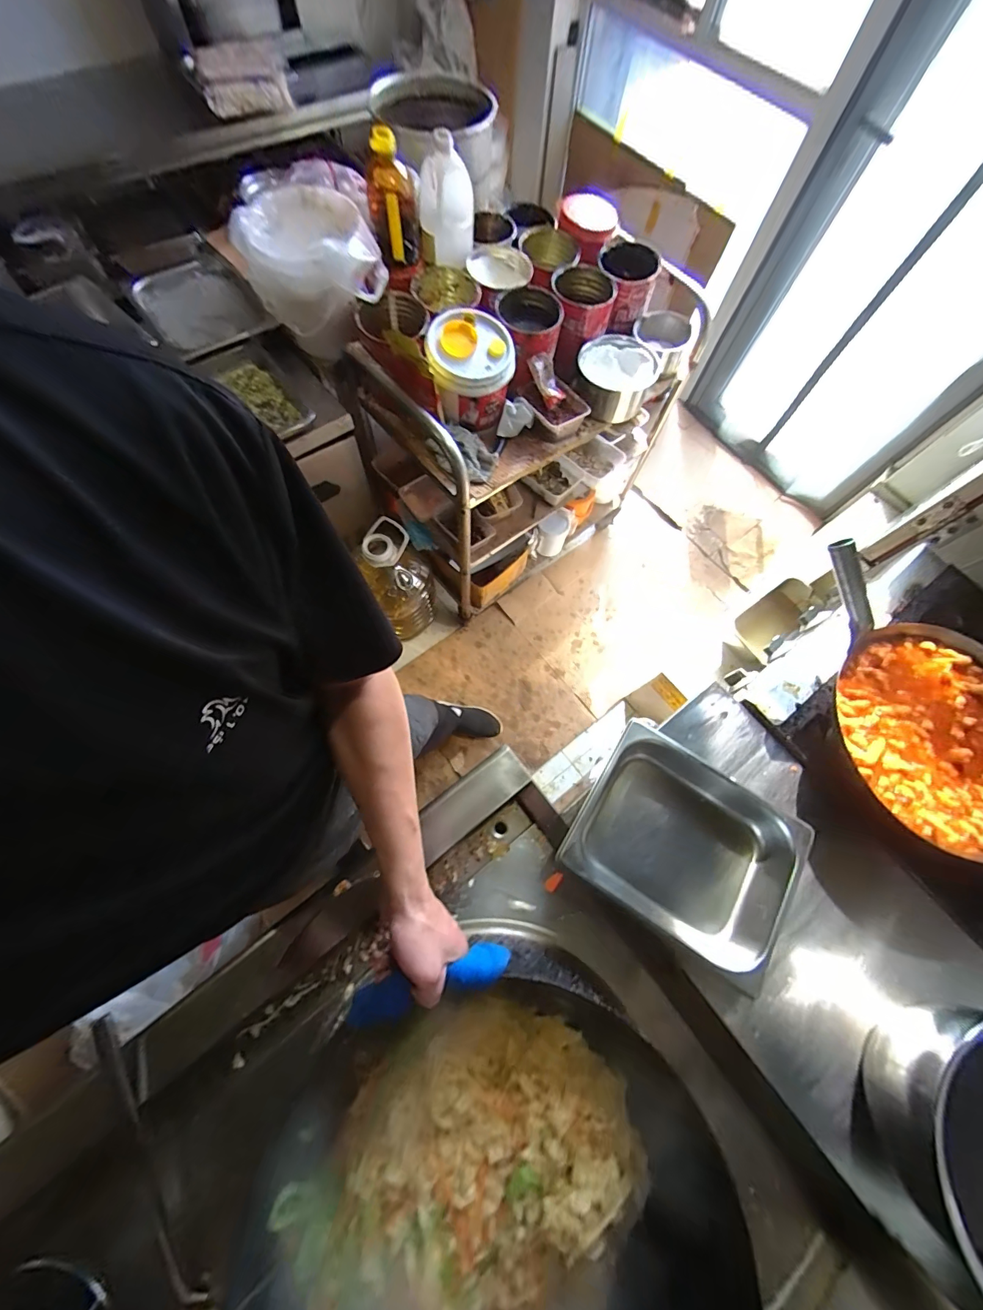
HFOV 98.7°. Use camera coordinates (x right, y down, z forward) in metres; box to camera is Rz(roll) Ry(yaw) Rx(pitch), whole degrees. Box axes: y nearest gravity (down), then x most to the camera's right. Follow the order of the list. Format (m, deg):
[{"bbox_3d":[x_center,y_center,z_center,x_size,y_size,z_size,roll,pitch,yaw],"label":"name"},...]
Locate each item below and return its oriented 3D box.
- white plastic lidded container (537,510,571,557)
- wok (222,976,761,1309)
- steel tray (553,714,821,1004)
[{"bbox_3d":[0.256,-0.496,1.744,0.112,0.172,0.127,26,72,6],"label":"white plastic lidded container"},{"bbox_3d":[0.015,0.561,0.427,0.404,0.169,0.387,1,71,-2],"label":"wok"},{"bbox_3d":[0.305,0.307,0.689,0.316,0.096,0.269,35,73,9],"label":"steel tray"}]

